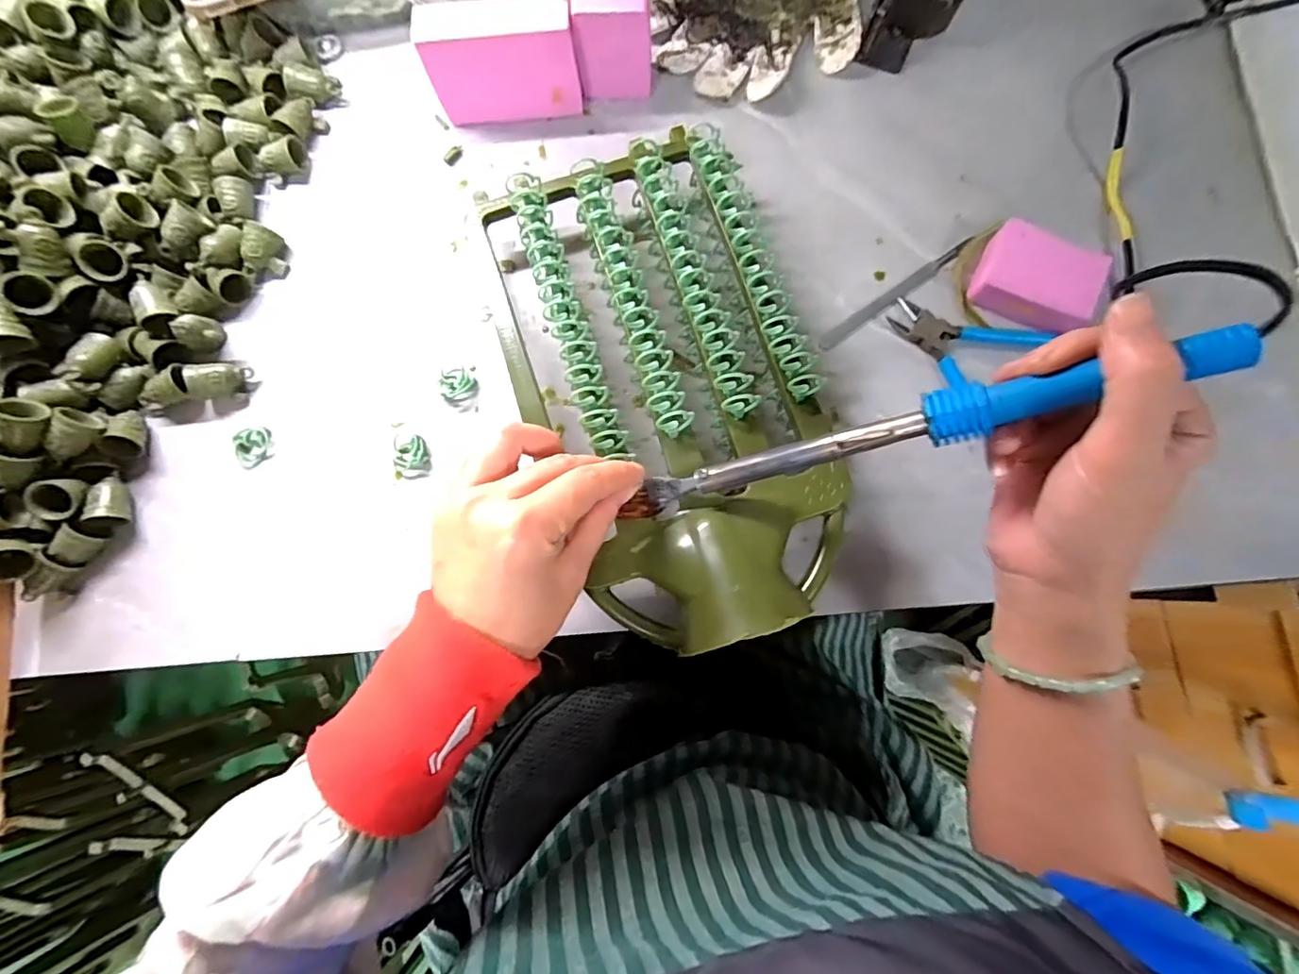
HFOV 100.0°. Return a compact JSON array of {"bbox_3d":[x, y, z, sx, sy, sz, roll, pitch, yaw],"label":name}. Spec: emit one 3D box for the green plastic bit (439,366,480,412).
[{"bbox_3d":[-0.135,-0.070,0.389,0.026,0.004,0.032,-14,80,-1],"label":"green plastic bit"}]

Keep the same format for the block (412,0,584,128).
[{"bbox_3d":[-0.107,-0.312,0.404,0.109,0.071,0.033,-4,80,1],"label":"block"}]

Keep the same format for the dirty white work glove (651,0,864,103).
[{"bbox_3d":[0.105,-0.391,0.440,0.148,0.017,0.200,37,82,7],"label":"dirty white work glove"}]

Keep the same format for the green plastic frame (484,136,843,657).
[{"bbox_3d":[0.009,-0.065,0.355,0.177,0.071,0.316,-17,80,-2],"label":"green plastic frame"}]

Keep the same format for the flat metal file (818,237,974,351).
[{"bbox_3d":[0.179,-0.142,0.397,0.134,0.005,0.010,-36,81,-5],"label":"flat metal file"}]

